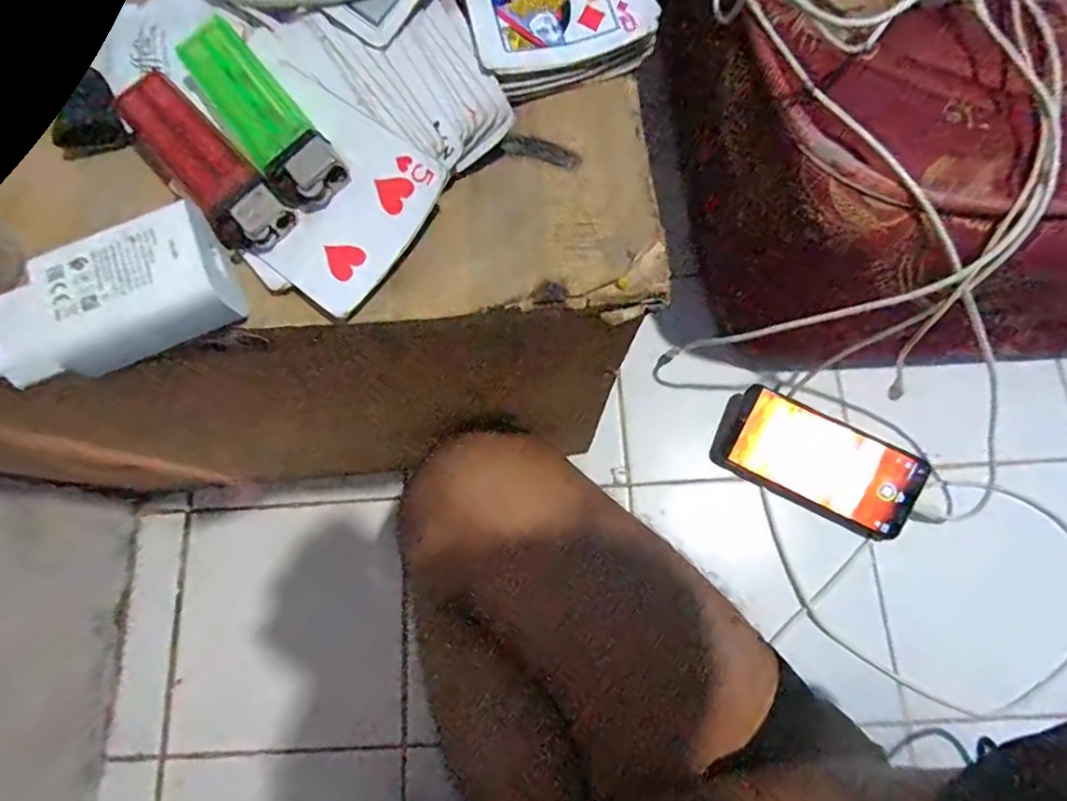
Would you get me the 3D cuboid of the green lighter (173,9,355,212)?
[{"bbox_3d":[-0.097,-0.102,0.199,0.024,0.009,0.082,-37,78,-7],"label":"green lighter"}]

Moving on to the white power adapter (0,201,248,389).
[{"bbox_3d":[-0.138,-0.030,0.181,0.079,0.020,0.040,-22,76,-3],"label":"white power adapter"}]

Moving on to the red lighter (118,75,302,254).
[{"bbox_3d":[-0.116,-0.083,0.198,0.023,0.011,0.078,-42,79,-8],"label":"red lighter"}]

